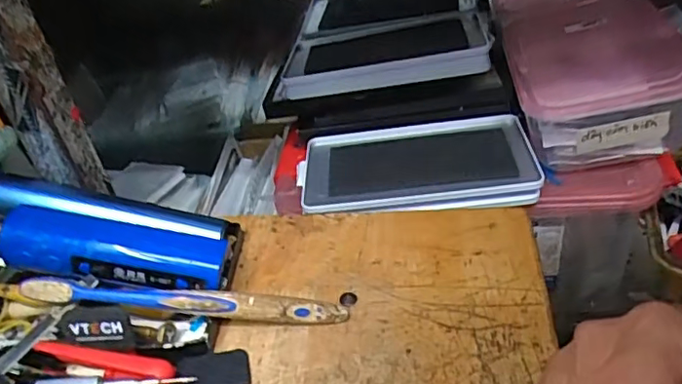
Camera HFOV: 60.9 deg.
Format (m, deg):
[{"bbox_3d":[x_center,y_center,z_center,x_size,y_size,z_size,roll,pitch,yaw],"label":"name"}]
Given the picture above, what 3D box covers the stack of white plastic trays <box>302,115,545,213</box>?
[{"bbox_3d":[0.062,-0.022,0.479,0.183,0.018,0.107,-3,37,5],"label":"stack of white plastic trays"}]

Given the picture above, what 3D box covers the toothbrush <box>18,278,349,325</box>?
[{"bbox_3d":[-0.088,0.063,0.334,0.180,0.013,0.011,5,37,-4],"label":"toothbrush"}]

